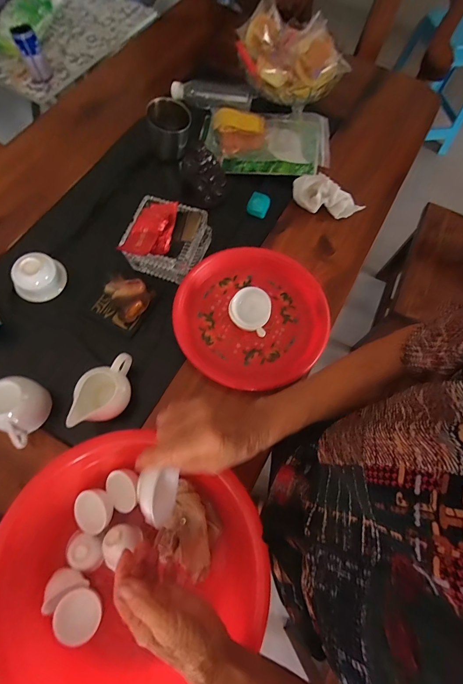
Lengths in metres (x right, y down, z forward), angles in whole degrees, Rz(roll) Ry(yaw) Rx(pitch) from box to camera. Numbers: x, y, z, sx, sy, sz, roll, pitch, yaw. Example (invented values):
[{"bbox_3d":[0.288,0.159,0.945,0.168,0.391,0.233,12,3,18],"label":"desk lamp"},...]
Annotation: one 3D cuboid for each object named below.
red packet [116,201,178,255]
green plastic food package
[{"bbox_3d":[-0.133,-0.193,0.567,0.068,0.020,0.123,20,69,5],"label":"red packet"},{"bbox_3d":[0.071,-0.439,0.715,0.271,0.038,0.184,8,69,0],"label":"green plastic food package"}]

